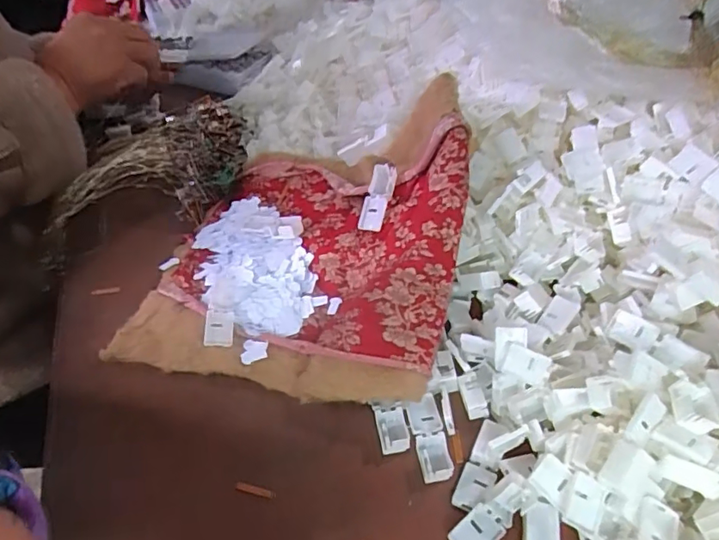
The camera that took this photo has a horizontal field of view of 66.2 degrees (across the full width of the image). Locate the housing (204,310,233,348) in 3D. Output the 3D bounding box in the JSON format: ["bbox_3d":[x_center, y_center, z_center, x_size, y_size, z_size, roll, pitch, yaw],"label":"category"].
[{"bbox_3d":[-0.101,0.041,0.395,0.020,0.007,0.027,-4,43,-2],"label":"housing"}]

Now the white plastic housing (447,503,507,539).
[{"bbox_3d":[0.064,0.141,0.298,0.029,0.004,0.019,-31,50,-28],"label":"white plastic housing"}]

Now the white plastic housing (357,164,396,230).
[{"bbox_3d":[0.015,-0.058,0.437,0.021,0.015,0.057,16,85,20],"label":"white plastic housing"}]

